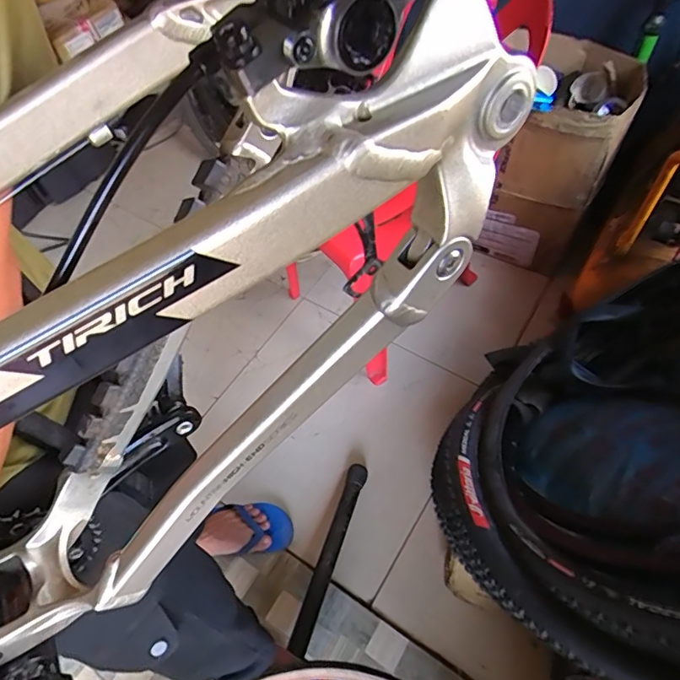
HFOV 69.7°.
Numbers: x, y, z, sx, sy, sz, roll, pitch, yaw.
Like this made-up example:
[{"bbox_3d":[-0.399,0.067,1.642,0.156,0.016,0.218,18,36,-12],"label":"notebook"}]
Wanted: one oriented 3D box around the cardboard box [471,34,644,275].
[{"bbox_3d":[0.545,-0.421,1.270,0.233,0.506,0.216,16,61,16],"label":"cardboard box"}]

